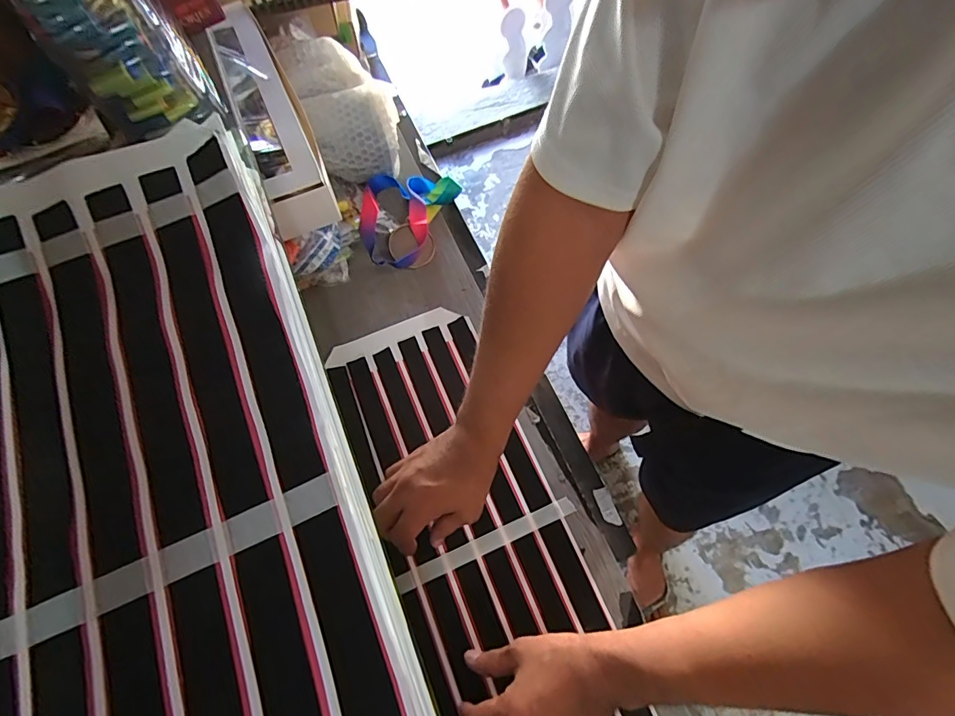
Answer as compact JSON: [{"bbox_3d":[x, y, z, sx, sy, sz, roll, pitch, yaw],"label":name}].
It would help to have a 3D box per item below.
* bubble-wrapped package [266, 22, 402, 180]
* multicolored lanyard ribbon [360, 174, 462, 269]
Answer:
[{"bbox_3d":[-0.183,-0.357,0.659,0.124,0.115,0.188,-24,70,-6],"label":"bubble-wrapped package"},{"bbox_3d":[-0.111,-0.208,0.664,0.133,0.045,0.168,26,72,12],"label":"multicolored lanyard ribbon"}]

